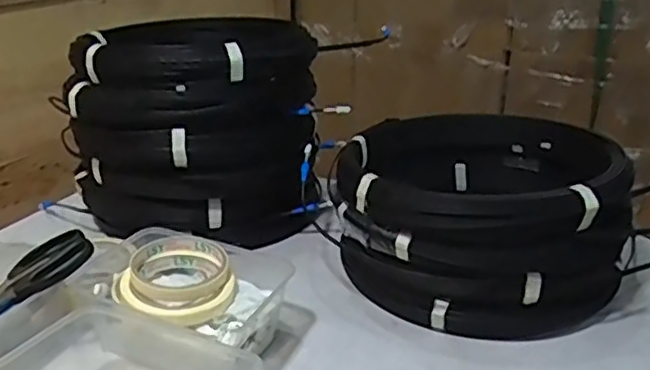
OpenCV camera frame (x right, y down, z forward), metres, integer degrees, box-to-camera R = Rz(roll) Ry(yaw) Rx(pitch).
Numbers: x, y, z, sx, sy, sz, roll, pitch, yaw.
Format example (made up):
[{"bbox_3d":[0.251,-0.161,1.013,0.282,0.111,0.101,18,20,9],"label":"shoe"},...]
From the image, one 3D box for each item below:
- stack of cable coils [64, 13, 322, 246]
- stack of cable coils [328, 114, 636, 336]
[{"bbox_3d":[-0.148,-0.065,0.769,0.266,0.209,0.232,-6,24,-15],"label":"stack of cable coils"},{"bbox_3d":[0.160,0.026,0.705,0.272,0.151,0.289,6,23,12],"label":"stack of cable coils"}]

